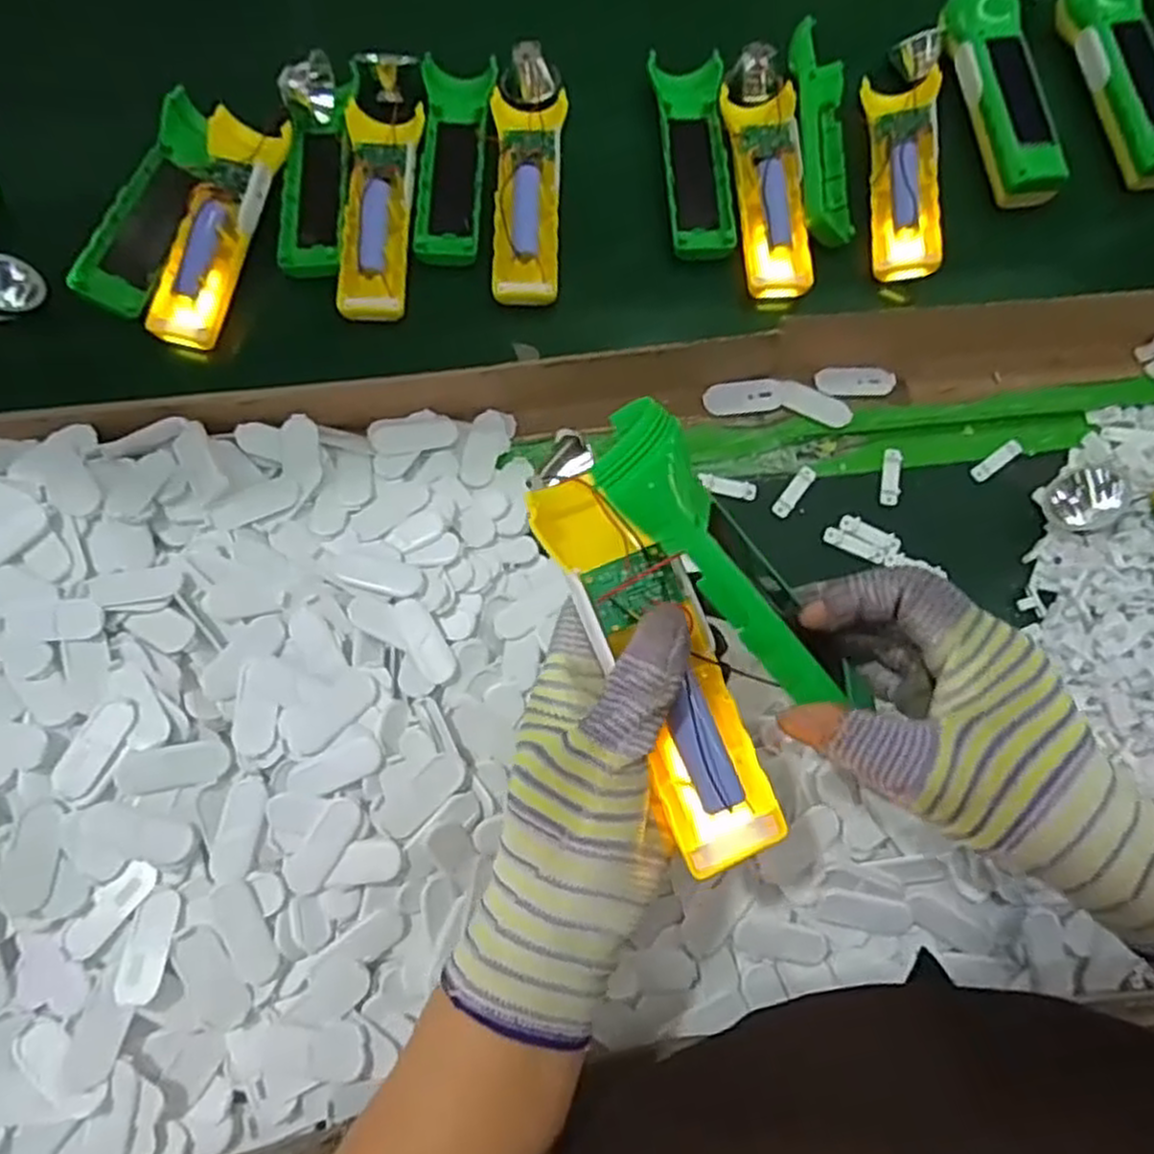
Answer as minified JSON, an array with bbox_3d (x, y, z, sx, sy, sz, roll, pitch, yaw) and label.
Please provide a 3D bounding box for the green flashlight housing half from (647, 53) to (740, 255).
[{"bbox_3d":[0.083,-0.294,0.534,0.046,0.026,0.155,-4,70,-3],"label":"green flashlight housing half"}]

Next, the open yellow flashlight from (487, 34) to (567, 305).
[{"bbox_3d":[-0.033,-0.281,0.526,0.049,0.027,0.202,-2,70,-2],"label":"open yellow flashlight"}]

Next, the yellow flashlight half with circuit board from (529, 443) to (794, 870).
[{"bbox_3d":[0.032,0.032,0.293,0.045,0.024,0.164,-25,91,-10],"label":"yellow flashlight half with circuit board"}]

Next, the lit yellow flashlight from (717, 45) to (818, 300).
[{"bbox_3d":[0.131,-0.286,0.533,0.047,0.031,0.195,-2,70,-2],"label":"lit yellow flashlight"}]

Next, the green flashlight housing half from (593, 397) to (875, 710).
[{"bbox_3d":[0.064,0.004,0.285,0.159,0.022,0.036,47,72,-21],"label":"green flashlight housing half"}]

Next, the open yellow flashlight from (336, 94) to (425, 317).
[{"bbox_3d":[-0.131,-0.246,0.512,0.047,0.024,0.154,-1,70,-2],"label":"open yellow flashlight"}]

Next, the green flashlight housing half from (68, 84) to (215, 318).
[{"bbox_3d":[-0.273,-0.245,0.502,0.045,0.031,0.156,18,71,5],"label":"green flashlight housing half"}]

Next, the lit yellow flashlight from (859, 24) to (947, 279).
[{"bbox_3d":[0.229,-0.304,0.539,0.051,0.034,0.203,8,70,2],"label":"lit yellow flashlight"}]

